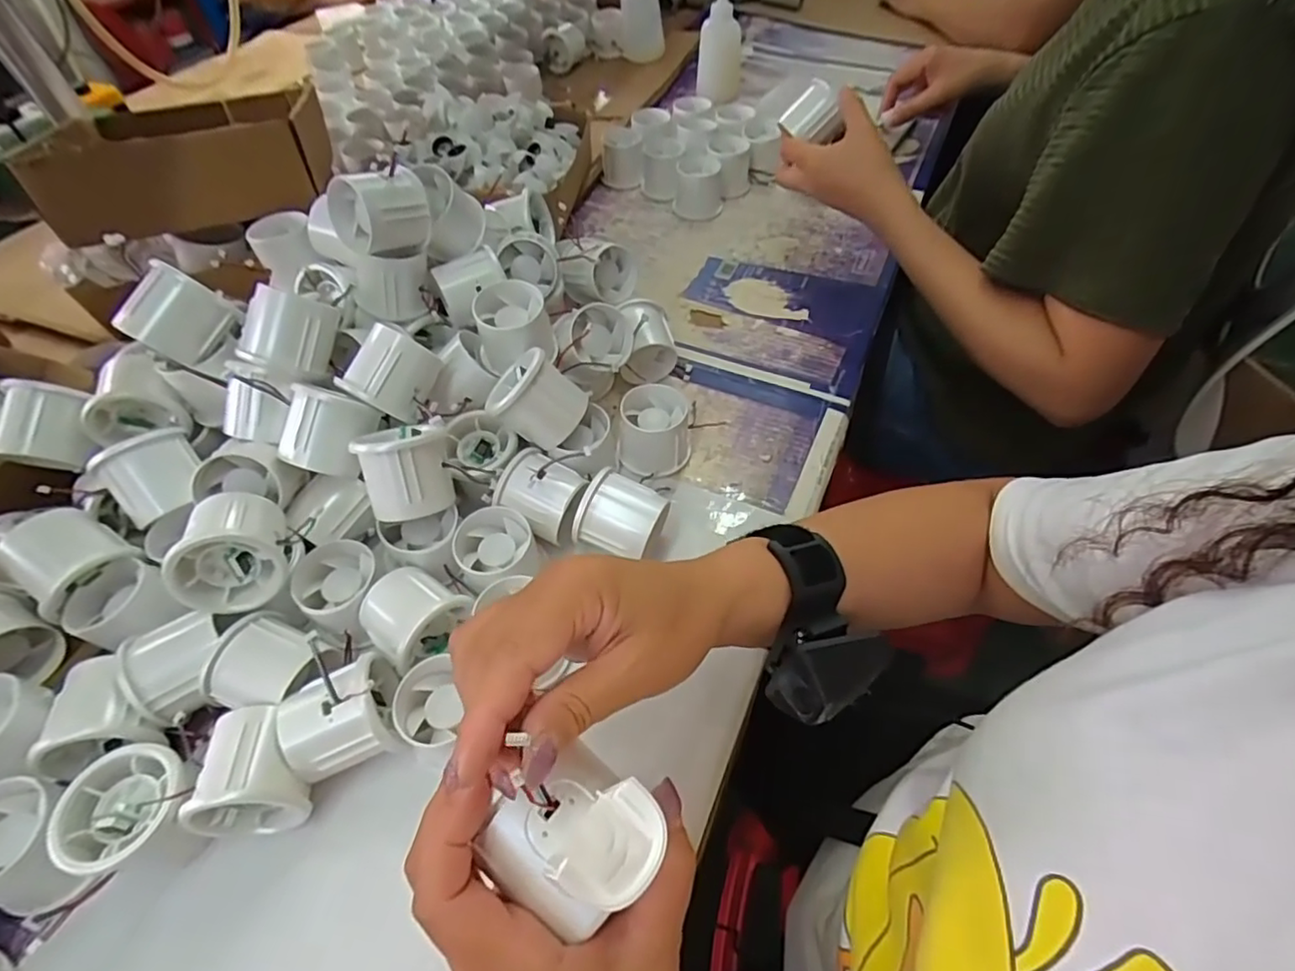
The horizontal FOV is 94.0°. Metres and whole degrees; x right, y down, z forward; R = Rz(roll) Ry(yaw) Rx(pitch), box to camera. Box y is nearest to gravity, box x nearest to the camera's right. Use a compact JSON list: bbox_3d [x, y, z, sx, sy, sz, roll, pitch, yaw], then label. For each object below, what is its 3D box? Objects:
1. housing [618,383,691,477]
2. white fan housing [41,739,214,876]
[{"bbox_3d":[0.006,-0.042,0.470,0.053,0.052,0.049,-1,53,2],"label":"housing"},{"bbox_3d":[-0.261,0.170,0.315,0.061,0.041,0.055,5,54,6],"label":"white fan housing"}]

